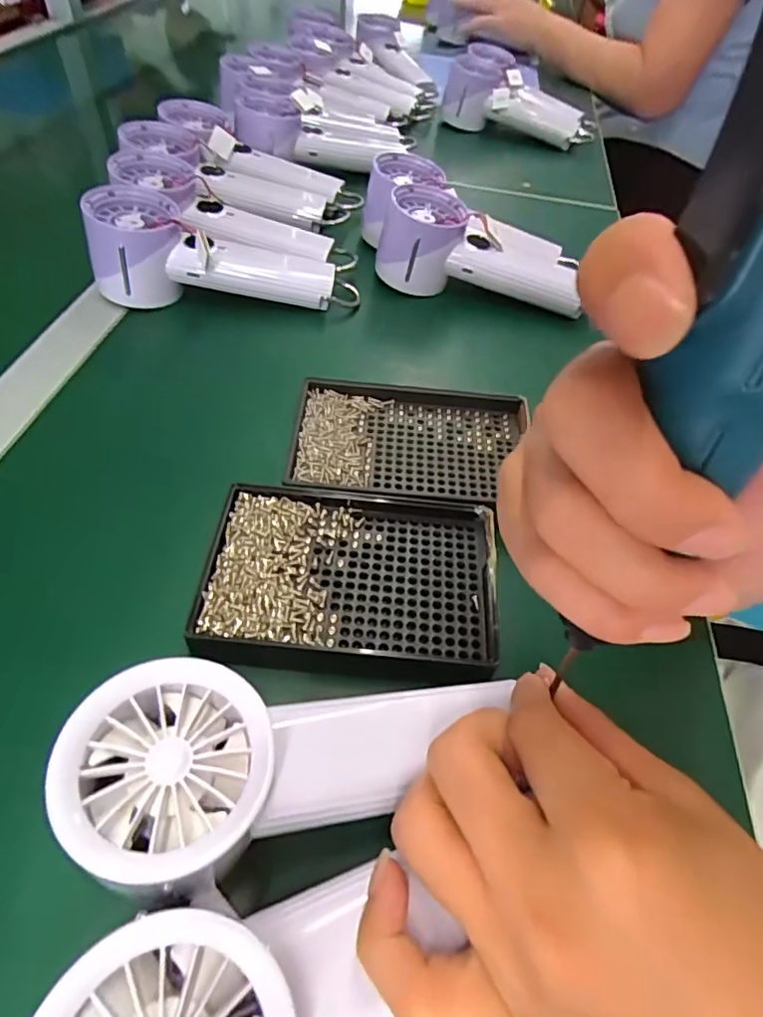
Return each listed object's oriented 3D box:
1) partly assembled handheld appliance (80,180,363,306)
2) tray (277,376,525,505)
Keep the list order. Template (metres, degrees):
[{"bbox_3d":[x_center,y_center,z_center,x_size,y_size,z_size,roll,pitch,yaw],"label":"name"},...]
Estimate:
[{"bbox_3d":[-0.116,-0.195,0.419,0.191,0.058,0.063,-1,52,-6],"label":"partly assembled handheld appliance"},{"bbox_3d":[0.017,-0.039,0.327,0.137,0.011,0.092,5,51,-2],"label":"tray"}]

